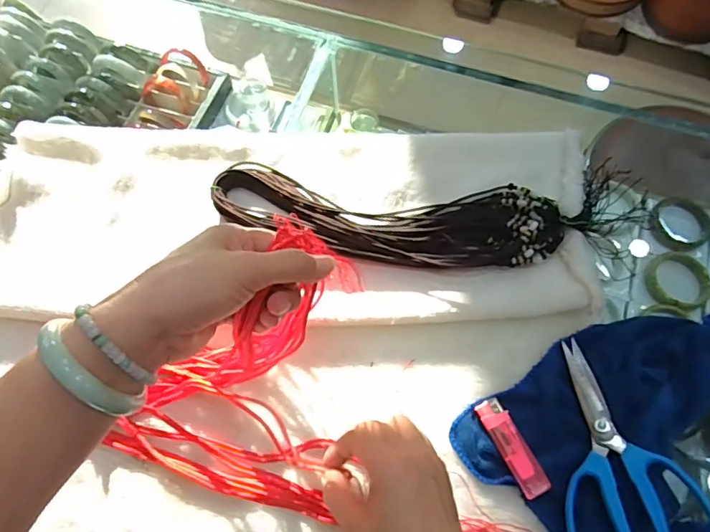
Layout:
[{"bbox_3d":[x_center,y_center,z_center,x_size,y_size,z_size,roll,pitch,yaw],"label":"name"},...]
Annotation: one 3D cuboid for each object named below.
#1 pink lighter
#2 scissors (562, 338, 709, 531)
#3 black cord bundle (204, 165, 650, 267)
[{"bbox_3d":[0.129,0.147,0.411,0.023,0.014,0.078,-26,72,-8],"label":"pink lighter"},{"bbox_3d":[0.203,0.149,0.399,0.101,0.010,0.180,-20,59,13],"label":"scissors"},{"bbox_3d":[0.059,-0.049,0.475,0.380,0.043,0.113,0,71,1],"label":"black cord bundle"}]

